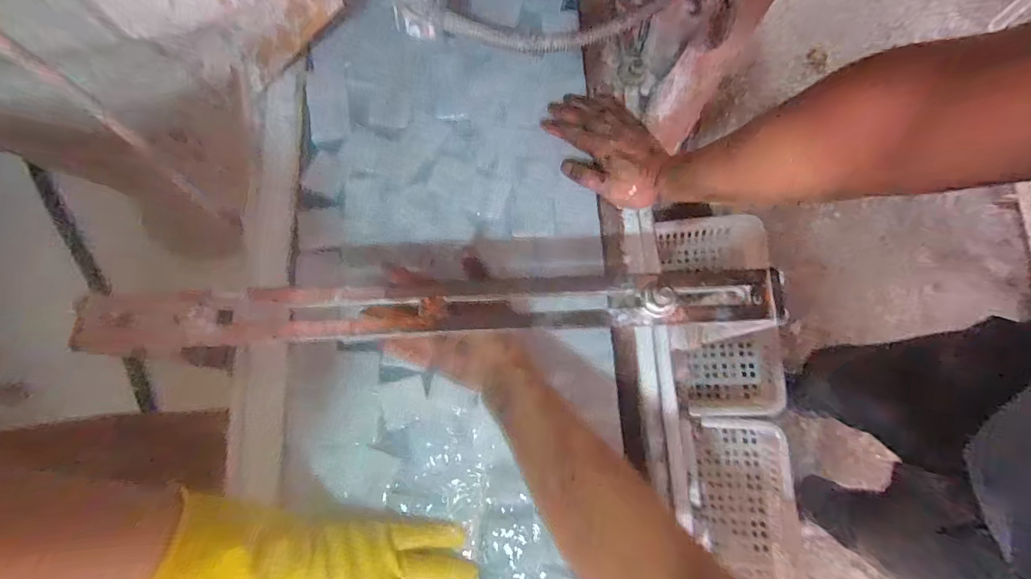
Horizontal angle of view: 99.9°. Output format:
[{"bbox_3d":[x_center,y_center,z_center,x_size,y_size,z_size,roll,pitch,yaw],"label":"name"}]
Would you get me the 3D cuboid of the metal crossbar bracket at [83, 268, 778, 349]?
[{"bbox_3d":[-0.066,0.015,0.374,0.581,0.026,0.045,-2,78,0],"label":"metal crossbar bracket"}]

